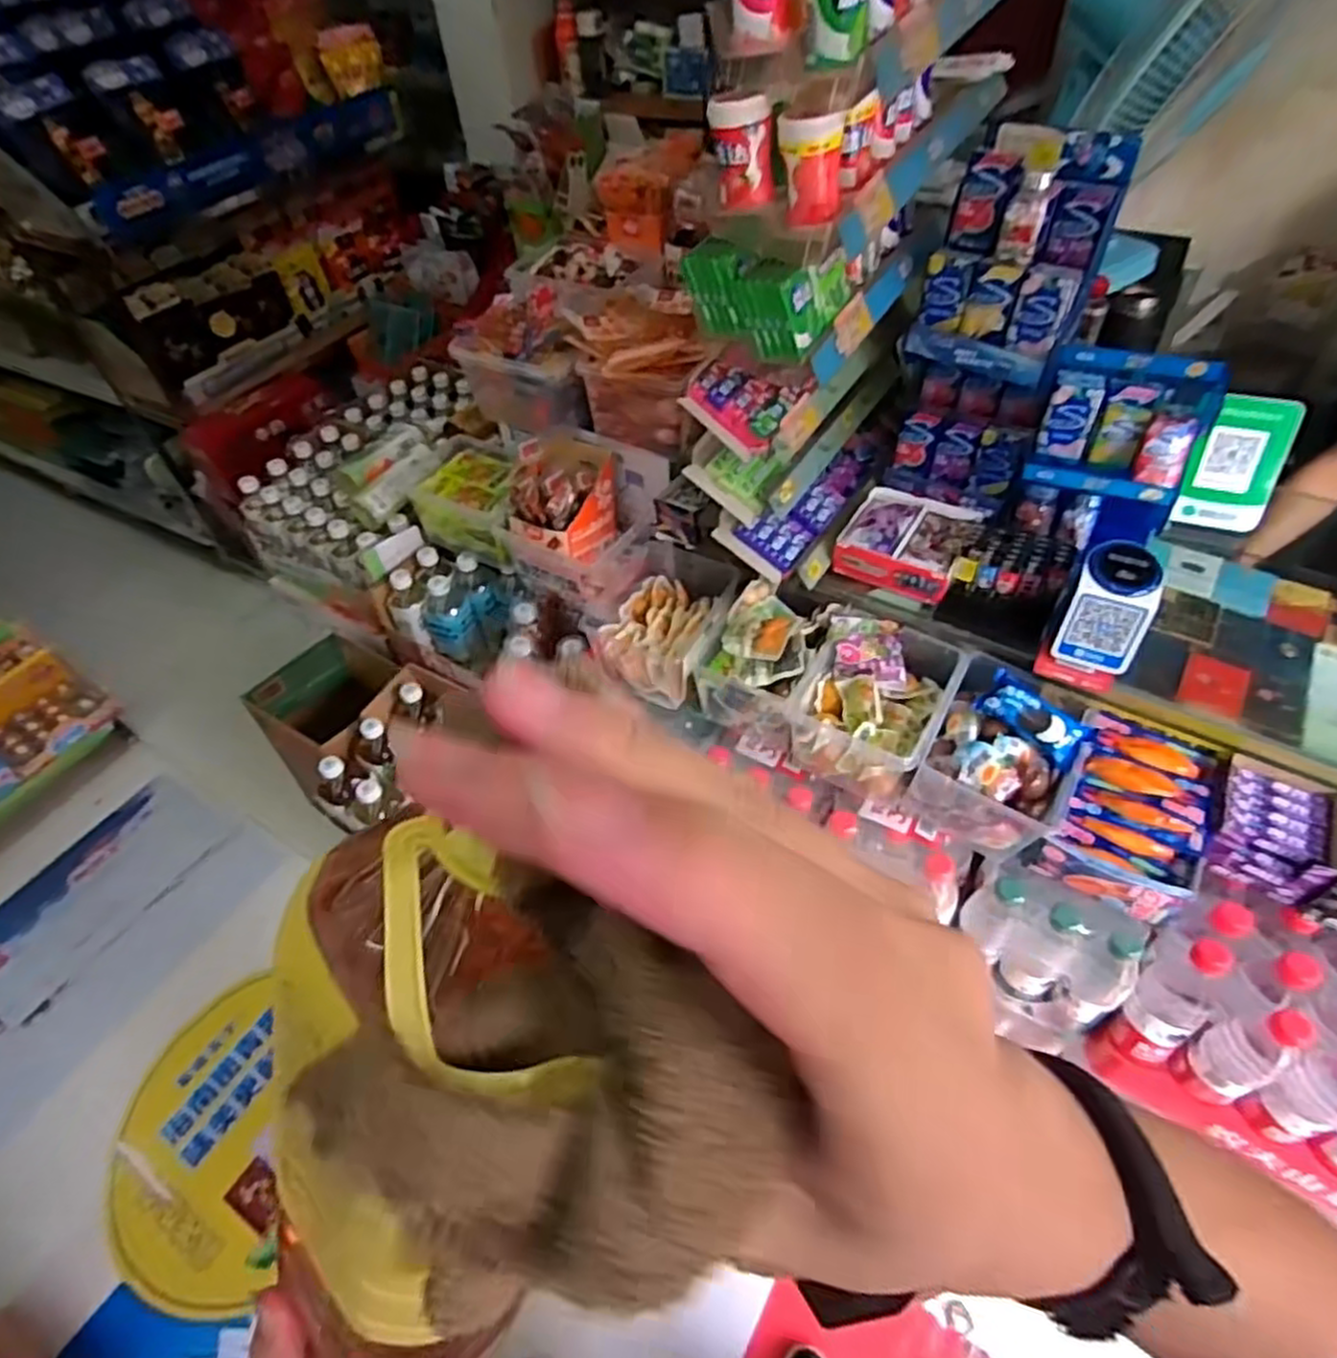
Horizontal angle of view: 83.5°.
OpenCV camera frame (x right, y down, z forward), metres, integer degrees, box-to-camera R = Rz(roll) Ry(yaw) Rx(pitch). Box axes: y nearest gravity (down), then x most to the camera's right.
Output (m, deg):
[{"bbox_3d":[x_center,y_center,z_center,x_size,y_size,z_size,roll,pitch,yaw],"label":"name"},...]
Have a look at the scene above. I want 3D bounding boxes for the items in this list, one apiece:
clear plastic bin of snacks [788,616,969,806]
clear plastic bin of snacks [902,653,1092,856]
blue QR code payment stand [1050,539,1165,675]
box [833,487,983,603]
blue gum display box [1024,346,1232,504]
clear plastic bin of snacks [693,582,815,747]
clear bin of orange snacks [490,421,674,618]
[{"bbox_3d":[0.258,0.022,0.926,0.163,0.142,0.196,23,55,22],"label":"clear plastic bin of snacks"},{"bbox_3d":[0.390,0.083,0.878,0.152,0.122,0.205,23,55,22],"label":"clear plastic bin of snacks"},{"bbox_3d":[0.487,-0.077,0.833,0.080,0.118,0.084,20,54,20],"label":"blue QR code payment stand"},{"bbox_3d":[0.314,-0.181,0.988,0.151,0.043,0.154,22,55,22],"label":"box"},{"bbox_3d":[0.507,-0.287,0.851,0.160,0.158,0.085,21,13,19],"label":"blue gum display box"},{"bbox_3d":[0.124,-0.024,0.997,0.144,0.141,0.168,19,54,20],"label":"clear plastic bin of snacks"},{"bbox_3d":[-0.125,-0.236,1.105,0.201,0.184,0.173,26,57,24],"label":"clear bin of orange snacks"}]

